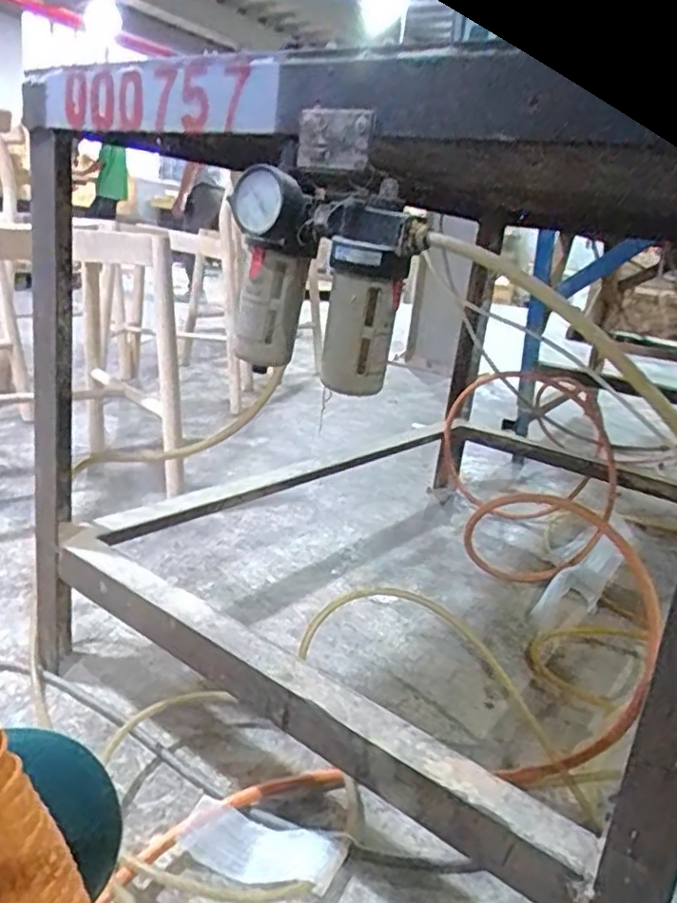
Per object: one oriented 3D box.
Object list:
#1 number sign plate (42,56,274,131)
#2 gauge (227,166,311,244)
[{"bbox_3d":[-0.167,-0.314,0.594,0.307,0.053,0.011,19,20,33],"label":"number sign plate"},{"bbox_3d":[-0.054,-0.190,0.520,0.055,0.050,0.038,19,21,34],"label":"gauge"}]

